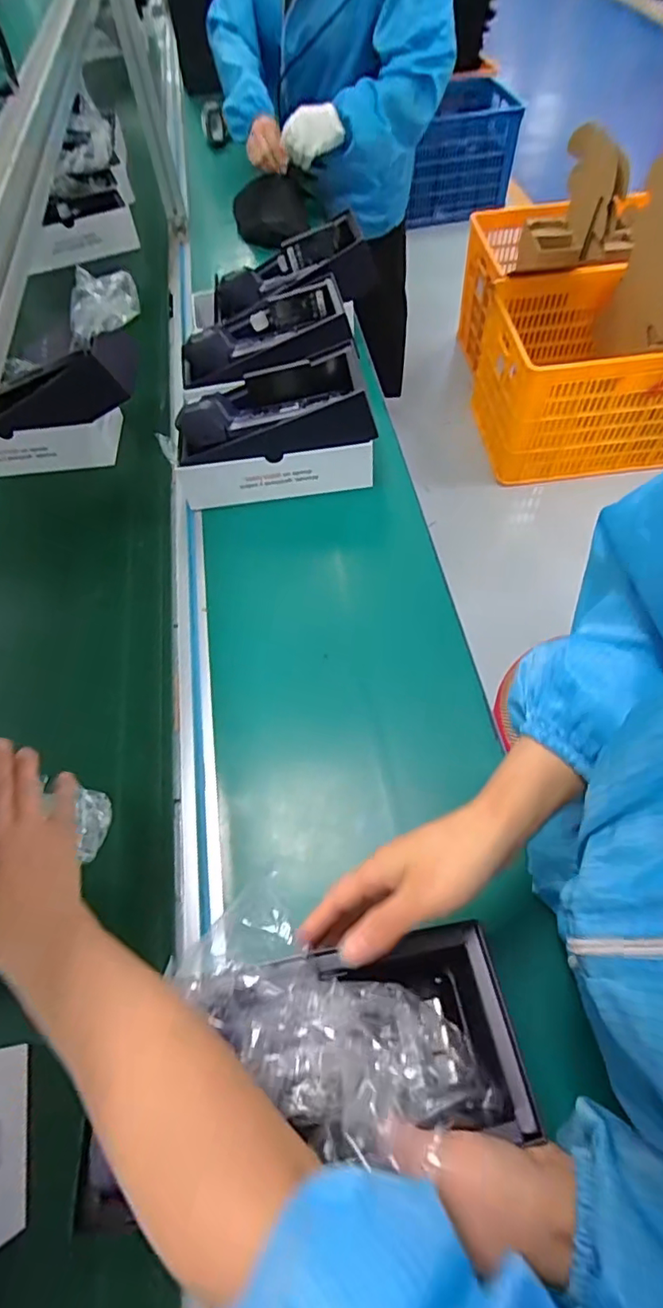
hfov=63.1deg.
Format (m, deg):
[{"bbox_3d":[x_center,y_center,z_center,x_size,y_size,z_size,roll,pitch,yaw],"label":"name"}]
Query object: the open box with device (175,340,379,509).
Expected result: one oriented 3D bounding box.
[{"bbox_3d":[-0.077,-0.297,0.733,0.255,0.139,0.115,-6,59,0],"label":"open box with device"}]

